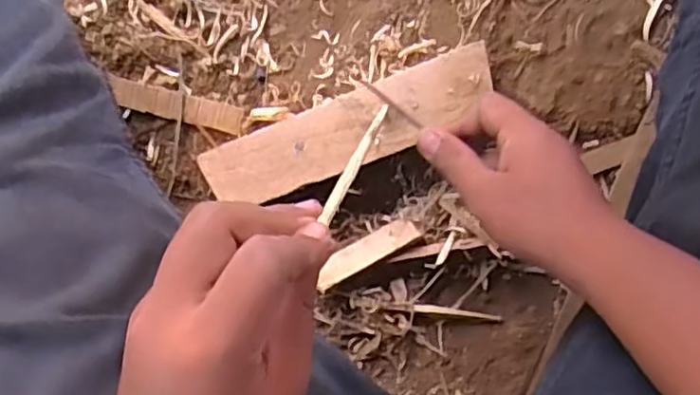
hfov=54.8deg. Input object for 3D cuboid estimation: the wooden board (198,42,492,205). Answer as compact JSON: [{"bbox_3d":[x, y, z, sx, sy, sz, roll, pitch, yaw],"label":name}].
[{"bbox_3d":[0.001,-0.050,0.503,0.221,0.007,0.054,-21,90,-1],"label":"wooden board"}]

